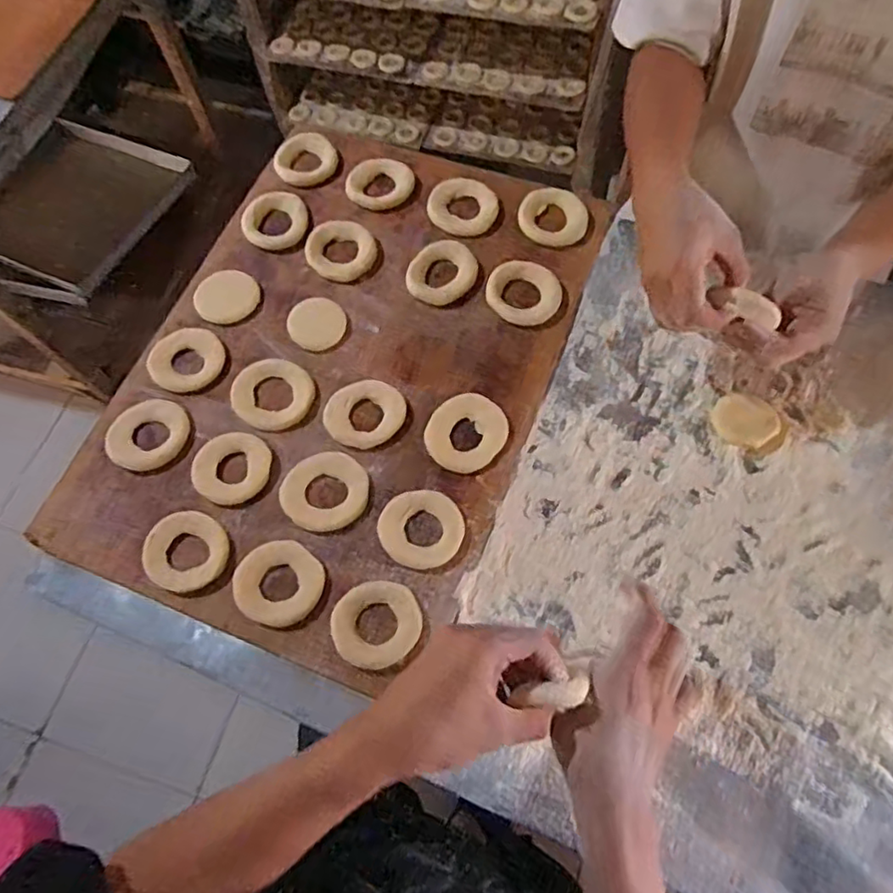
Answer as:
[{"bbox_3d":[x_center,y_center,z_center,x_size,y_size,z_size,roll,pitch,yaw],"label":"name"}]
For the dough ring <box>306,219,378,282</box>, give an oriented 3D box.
[{"bbox_3d":[-0.122,-0.230,0.720,0.078,0.015,0.078,-1,67,3],"label":"dough ring"}]

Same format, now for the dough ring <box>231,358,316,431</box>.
[{"bbox_3d":[-0.185,-0.057,0.655,0.079,0.008,0.085,-1,67,3],"label":"dough ring"}]

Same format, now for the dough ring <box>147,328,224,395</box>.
[{"bbox_3d":[-0.283,-0.095,0.672,0.077,0.018,0.069,-39,70,-12],"label":"dough ring"}]

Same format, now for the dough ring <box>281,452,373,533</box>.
[{"bbox_3d":[-0.120,0.043,0.609,0.085,0.007,0.079,-1,67,3],"label":"dough ring"}]

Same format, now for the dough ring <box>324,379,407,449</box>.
[{"bbox_3d":[-0.085,-0.035,0.643,0.076,0.009,0.079,-1,67,3],"label":"dough ring"}]

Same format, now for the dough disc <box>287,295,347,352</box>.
[{"bbox_3d":[-0.146,-0.139,0.691,0.065,0.008,0.062,-1,67,3],"label":"dough disc"}]

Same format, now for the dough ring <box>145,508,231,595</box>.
[{"bbox_3d":[-0.252,0.100,0.597,0.075,0.010,0.081,-1,67,3],"label":"dough ring"}]

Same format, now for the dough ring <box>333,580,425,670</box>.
[{"bbox_3d":[-0.062,0.159,0.558,0.076,0.015,0.076,-1,67,3],"label":"dough ring"}]

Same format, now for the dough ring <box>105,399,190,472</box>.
[{"bbox_3d":[-0.310,-0.013,0.641,0.074,0.014,0.081,-1,67,3],"label":"dough ring"}]

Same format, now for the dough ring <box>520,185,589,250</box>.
[{"bbox_3d":[0.125,-0.270,0.721,0.079,0.016,0.069,24,70,12],"label":"dough ring"}]

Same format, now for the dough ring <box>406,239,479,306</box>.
[{"bbox_3d":[-0.004,-0.198,0.704,0.076,0.012,0.080,-1,67,3],"label":"dough ring"}]

